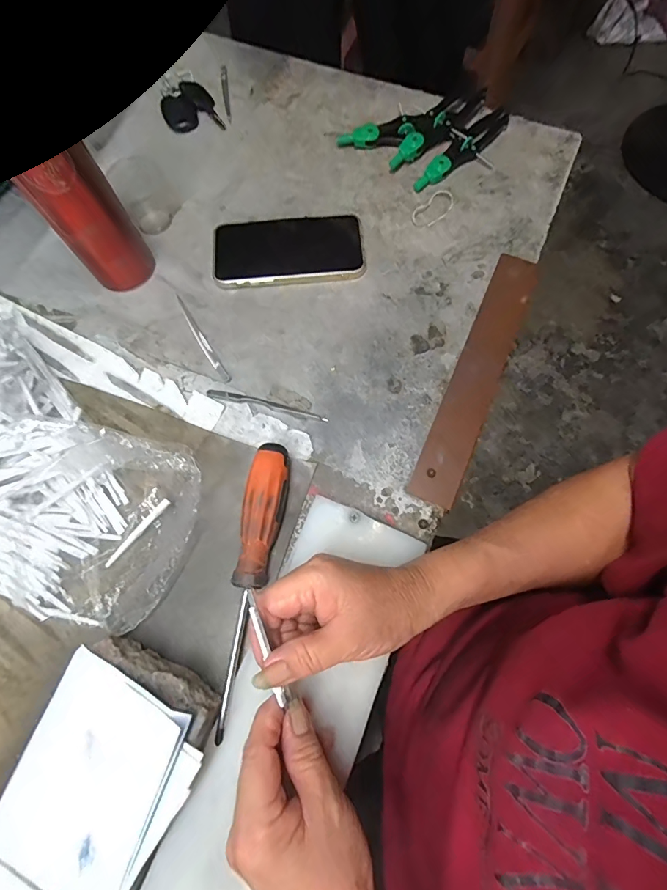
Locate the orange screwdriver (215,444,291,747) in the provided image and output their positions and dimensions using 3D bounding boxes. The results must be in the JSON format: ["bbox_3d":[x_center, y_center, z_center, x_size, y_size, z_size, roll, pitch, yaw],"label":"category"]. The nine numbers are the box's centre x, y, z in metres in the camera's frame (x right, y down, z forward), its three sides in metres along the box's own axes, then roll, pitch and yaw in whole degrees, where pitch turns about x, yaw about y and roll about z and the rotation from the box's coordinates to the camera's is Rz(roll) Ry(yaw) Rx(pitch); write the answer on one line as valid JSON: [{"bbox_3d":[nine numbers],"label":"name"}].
[{"bbox_3d":[-0.061,0.096,0.305,0.028,0.032,0.195,9,72,4],"label":"orange screwdriver"}]

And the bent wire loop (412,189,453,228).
[{"bbox_3d":[0.103,-0.242,0.425,0.054,0.004,0.026,-43,82,-8],"label":"bent wire loop"}]

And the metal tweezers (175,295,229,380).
[{"bbox_3d":[-0.125,-0.101,0.387,0.008,0.004,0.108,-32,74,-9],"label":"metal tweezers"}]

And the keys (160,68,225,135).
[{"bbox_3d":[-0.170,-0.396,0.479,0.059,0.013,0.090,-23,73,-6],"label":"keys"}]

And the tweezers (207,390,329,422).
[{"bbox_3d":[-0.058,-0.036,0.363,0.109,0.004,0.008,13,73,6],"label":"tweezers"}]

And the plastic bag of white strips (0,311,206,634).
[{"bbox_3d":[-0.238,0.023,0.322,0.280,0.053,0.178,33,76,11],"label":"plastic bag of white strips"}]

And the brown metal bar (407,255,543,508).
[{"bbox_3d":[0.129,-0.067,0.366,0.040,0.004,0.253,23,74,9],"label":"brown metal bar"}]

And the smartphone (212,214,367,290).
[{"bbox_3d":[-0.045,-0.196,0.413,0.147,0.010,0.086,-5,72,0],"label":"smartphone"}]

